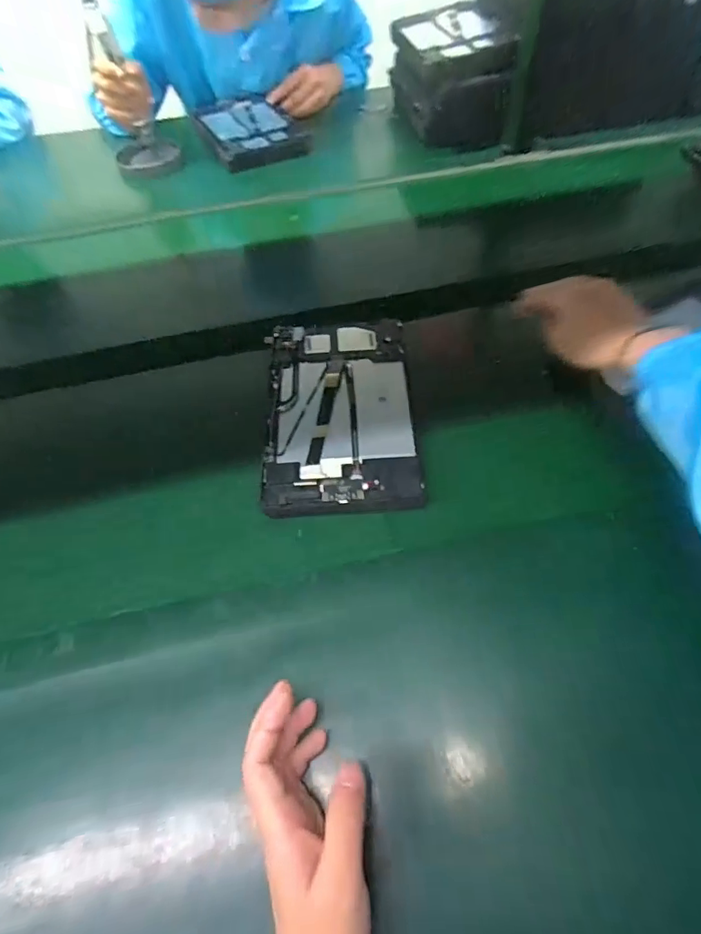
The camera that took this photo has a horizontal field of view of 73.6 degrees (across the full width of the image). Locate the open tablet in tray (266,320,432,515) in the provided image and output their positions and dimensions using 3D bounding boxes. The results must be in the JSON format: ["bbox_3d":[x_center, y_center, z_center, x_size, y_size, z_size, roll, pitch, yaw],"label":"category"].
[{"bbox_3d":[-0.012,-0.064,0.488,0.150,0.010,0.251,-5,56,0],"label":"open tablet in tray"}]

